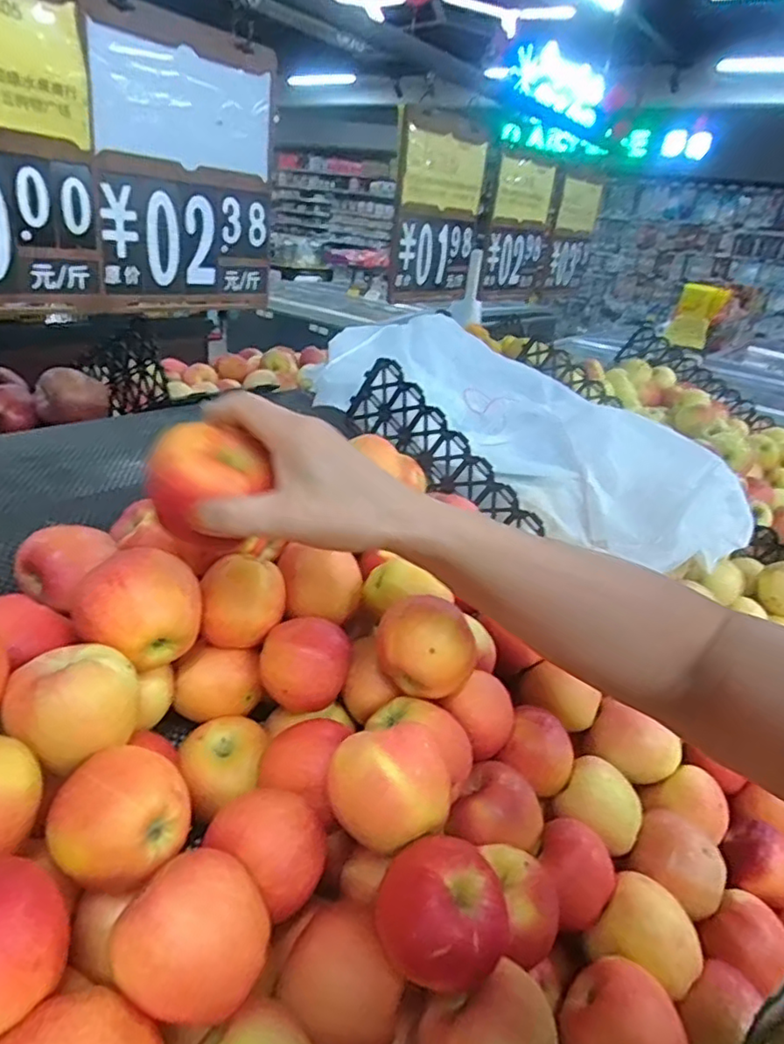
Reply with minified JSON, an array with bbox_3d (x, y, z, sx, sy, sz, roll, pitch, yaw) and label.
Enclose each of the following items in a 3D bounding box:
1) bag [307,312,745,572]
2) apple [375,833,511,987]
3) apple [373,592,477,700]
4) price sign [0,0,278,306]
[{"bbox_3d":[0.201,-0.136,0.898,0.656,0.123,0.371,34,33,17],"label":"bag"},{"bbox_3d":[0.026,0.206,0.317,0.066,0.055,0.056,15,26,15],"label":"apple"},{"bbox_3d":[0.024,0.092,0.442,0.068,0.057,0.056,10,25,5],"label":"apple"},{"bbox_3d":[-0.312,-0.370,0.615,0.036,0.280,0.487,24,30,32],"label":"price sign"}]

